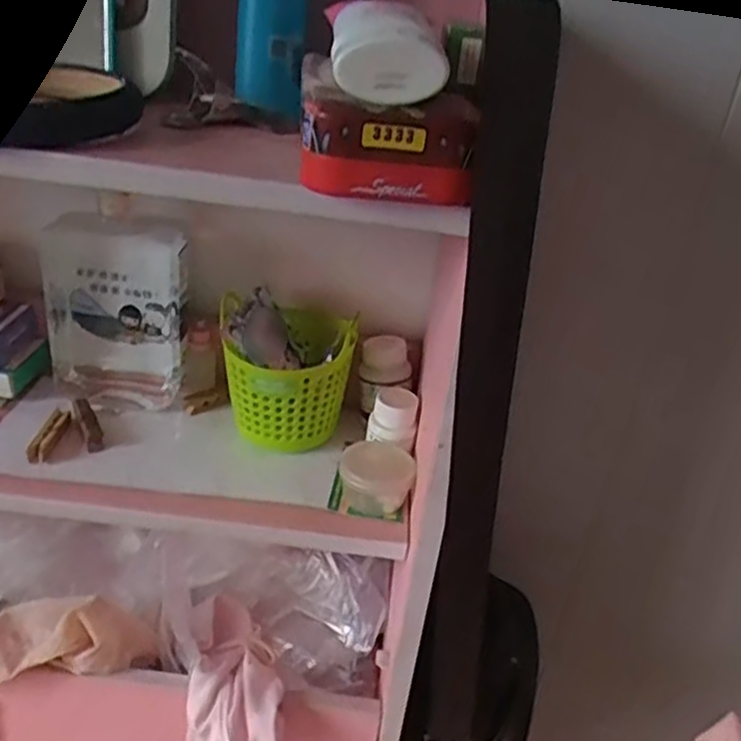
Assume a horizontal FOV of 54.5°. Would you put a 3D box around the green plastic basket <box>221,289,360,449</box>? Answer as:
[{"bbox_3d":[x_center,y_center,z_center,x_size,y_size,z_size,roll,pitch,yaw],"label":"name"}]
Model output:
[{"bbox_3d":[-0.070,-0.007,0.590,0.101,0.093,0.126,0,30,-14],"label":"green plastic basket"}]

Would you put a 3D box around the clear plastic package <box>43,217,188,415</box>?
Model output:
[{"bbox_3d":[-0.210,-0.047,0.592,0.108,0.151,0.035,3,29,-7],"label":"clear plastic package"}]

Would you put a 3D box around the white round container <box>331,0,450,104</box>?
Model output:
[{"bbox_3d":[0.008,-0.145,0.331,0.051,0.035,0.039,4,29,-5],"label":"white round container"}]

